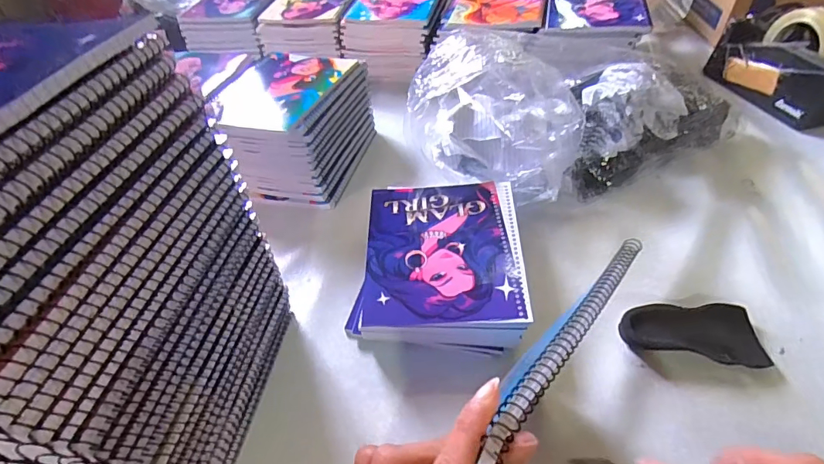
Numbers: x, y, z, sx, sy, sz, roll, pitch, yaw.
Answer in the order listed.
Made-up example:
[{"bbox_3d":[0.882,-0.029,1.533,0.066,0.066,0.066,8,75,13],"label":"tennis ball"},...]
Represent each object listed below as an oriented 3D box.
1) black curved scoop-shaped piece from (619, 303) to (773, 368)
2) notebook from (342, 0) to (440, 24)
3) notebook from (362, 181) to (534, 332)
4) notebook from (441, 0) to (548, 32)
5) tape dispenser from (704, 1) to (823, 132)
[{"bbox_3d":[0.255,0.094,0.404,0.122,0.023,0.060,-6,45,2],"label":"black curved scoop-shaped piece"},{"bbox_3d":[-0.028,-0.432,0.831,0.156,0.011,0.181,9,50,10],"label":"notebook"},{"bbox_3d":[0.033,0.014,0.468,0.156,0.011,0.209,-3,45,4],"label":"notebook"},{"bbox_3d":[0.151,-0.400,0.780,0.167,0.018,0.206,7,46,14],"label":"notebook"},{"bbox_3d":[0.547,-0.256,0.654,0.077,0.123,0.197,-14,45,-6],"label":"tape dispenser"}]

